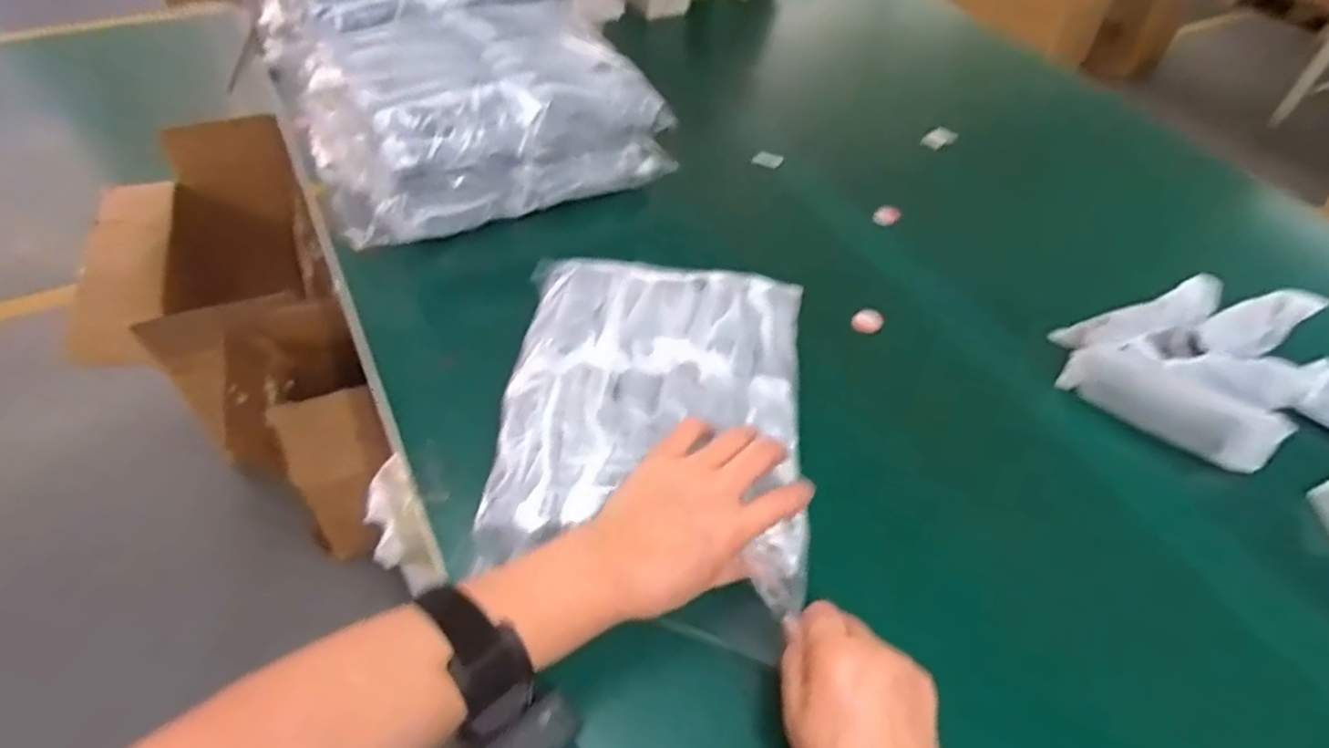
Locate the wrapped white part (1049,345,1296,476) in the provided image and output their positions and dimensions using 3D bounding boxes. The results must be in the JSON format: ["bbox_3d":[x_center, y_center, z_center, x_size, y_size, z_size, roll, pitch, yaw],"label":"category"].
[{"bbox_3d":[0.409,0.024,0.583,0.154,0.048,0.040,33,54,22],"label":"wrapped white part"}]

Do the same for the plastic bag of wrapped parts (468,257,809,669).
[{"bbox_3d":[-0.004,0.023,0.501,0.200,0.044,0.279,6,48,1],"label":"plastic bag of wrapped parts"}]

